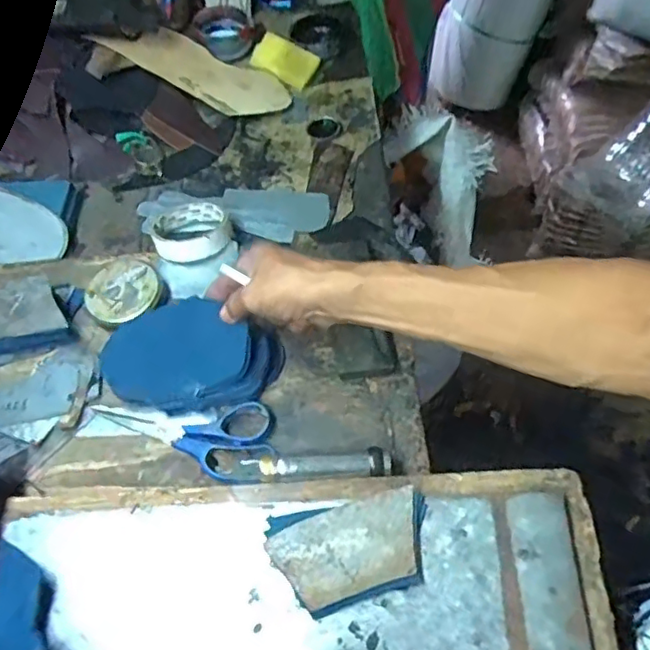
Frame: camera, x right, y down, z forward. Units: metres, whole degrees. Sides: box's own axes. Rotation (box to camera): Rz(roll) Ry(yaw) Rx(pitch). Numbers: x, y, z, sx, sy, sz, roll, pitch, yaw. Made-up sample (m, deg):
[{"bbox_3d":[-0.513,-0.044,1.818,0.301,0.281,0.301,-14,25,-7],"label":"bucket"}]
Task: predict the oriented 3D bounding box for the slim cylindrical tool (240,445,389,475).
[{"bbox_3d":[-0.005,0.117,0.506,0.118,0.029,0.022,1,59,2],"label":"slim cylindrical tool"}]

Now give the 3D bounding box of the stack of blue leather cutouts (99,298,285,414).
[{"bbox_3d":[-0.128,0.028,0.559,0.161,0.047,0.094,11,60,8],"label":"stack of blue leather cutouts"}]

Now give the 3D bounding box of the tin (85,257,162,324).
[{"bbox_3d":[-0.202,-0.035,0.613,0.070,0.014,0.079,-15,59,-11],"label":"tin"}]

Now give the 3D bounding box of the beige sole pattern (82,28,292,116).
[{"bbox_3d":[-0.162,-0.330,0.784,0.233,0.016,0.095,27,56,0],"label":"beige sole pattern"}]

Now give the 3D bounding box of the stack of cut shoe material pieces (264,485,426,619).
[{"bbox_3d":[0.019,0.168,0.452,0.117,0.010,0.071,-14,65,2],"label":"stack of cut shoe material pieces"}]

